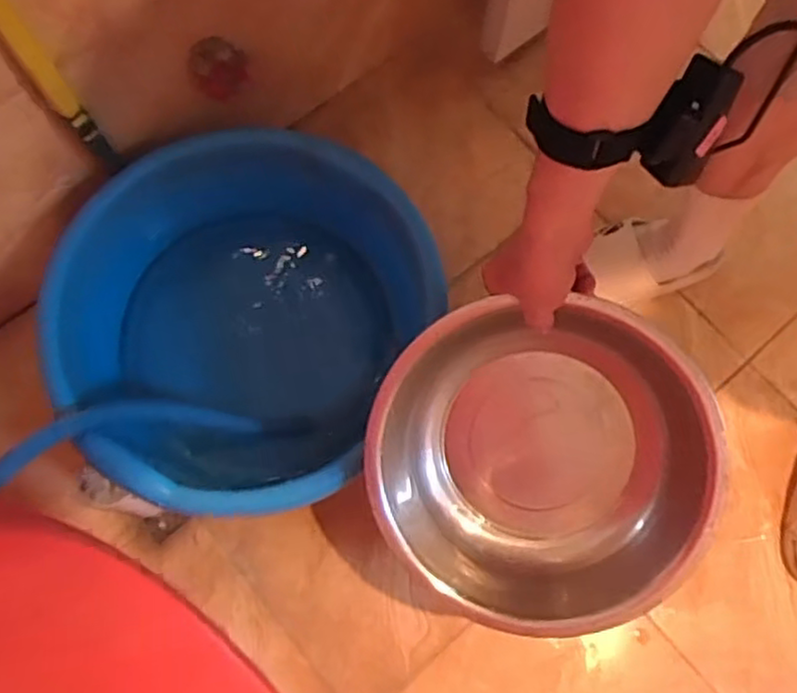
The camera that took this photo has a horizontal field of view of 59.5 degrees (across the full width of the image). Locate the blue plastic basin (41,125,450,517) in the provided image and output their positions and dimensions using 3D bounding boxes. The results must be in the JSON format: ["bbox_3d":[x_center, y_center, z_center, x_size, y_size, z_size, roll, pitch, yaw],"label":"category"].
[{"bbox_3d":[-0.173,-0.023,0.738,0.361,0.172,0.376,3,68,-7],"label":"blue plastic basin"}]

